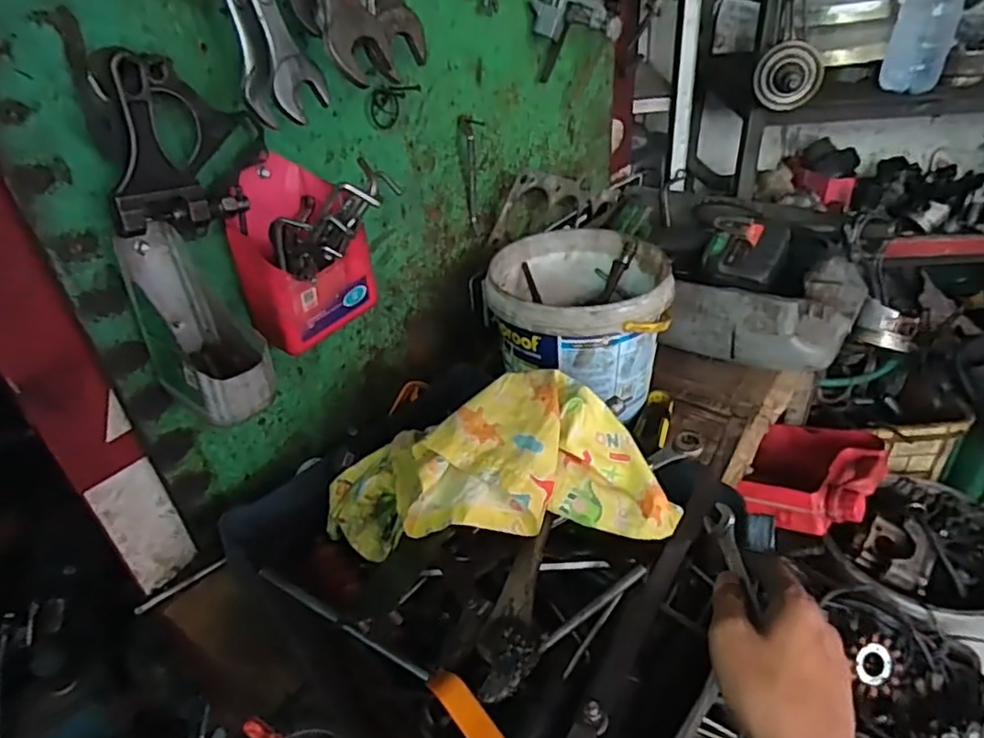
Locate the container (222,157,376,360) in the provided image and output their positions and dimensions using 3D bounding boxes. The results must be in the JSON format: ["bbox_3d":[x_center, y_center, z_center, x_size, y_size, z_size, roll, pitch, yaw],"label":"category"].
[{"bbox_3d":[-0.165,-0.100,0.561,0.066,0.139,0.125,18,42,30],"label":"container"}]

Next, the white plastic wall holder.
[{"bbox_3d":[-0.224,-0.032,0.485,0.070,0.121,0.100,-32,43,-31],"label":"white plastic wall holder"}]

